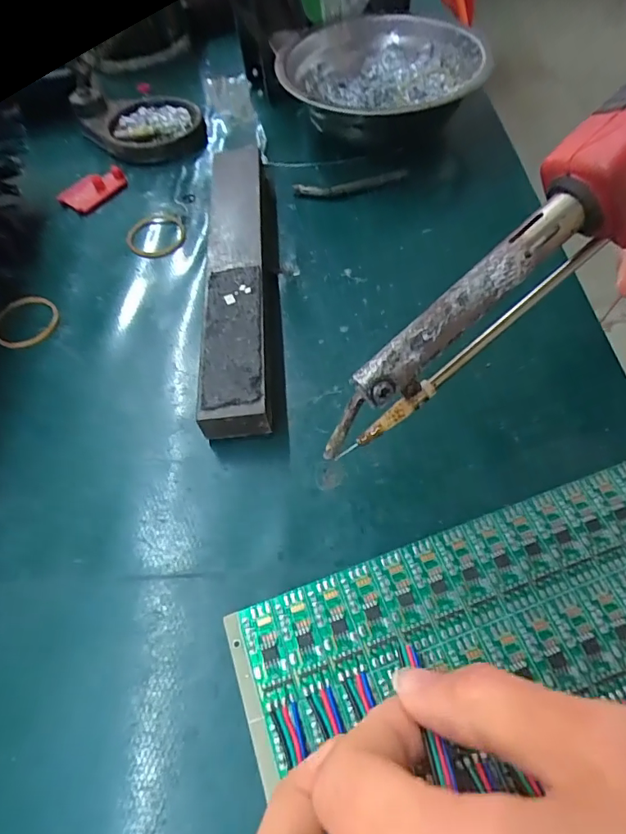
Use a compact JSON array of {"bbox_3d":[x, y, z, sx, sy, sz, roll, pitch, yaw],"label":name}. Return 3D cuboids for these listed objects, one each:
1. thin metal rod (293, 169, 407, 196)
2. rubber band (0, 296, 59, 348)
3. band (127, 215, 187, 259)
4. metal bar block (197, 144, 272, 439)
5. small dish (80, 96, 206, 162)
[{"bbox_3d":[0.023,-0.138,0.289,0.067,0.007,0.010,-11,57,-3],"label":"thin metal rod"},{"bbox_3d":[-0.147,-0.050,0.249,0.030,0.004,0.031,-11,65,-12],"label":"rubber band"},{"bbox_3d":[-0.091,-0.107,0.283,0.032,0.004,0.041,-16,58,-6],"label":"band"},{"bbox_3d":[-0.038,-0.077,0.248,0.030,0.021,0.192,-6,57,1],"label":"metal bar block"},{"bbox_3d":[-0.118,-0.209,0.345,0.070,0.011,0.080,-35,61,-17],"label":"small dish"}]

